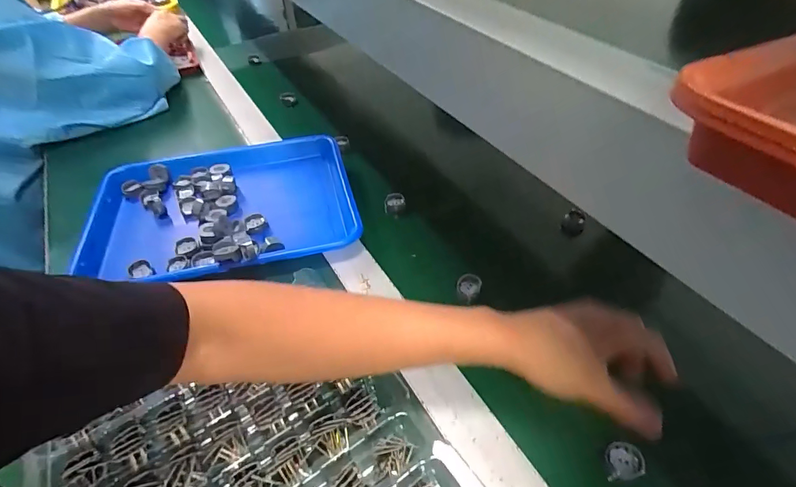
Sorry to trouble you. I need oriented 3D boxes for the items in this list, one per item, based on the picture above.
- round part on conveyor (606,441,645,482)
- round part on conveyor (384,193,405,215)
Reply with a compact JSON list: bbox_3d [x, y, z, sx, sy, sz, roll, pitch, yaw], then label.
[{"bbox_3d":[0.190,0.183,0.357,0.027,0.012,0.027,-1,45,1],"label":"round part on conveyor"},{"bbox_3d":[-0.005,-0.056,0.606,0.029,0.020,0.026,0,45,2],"label":"round part on conveyor"}]

